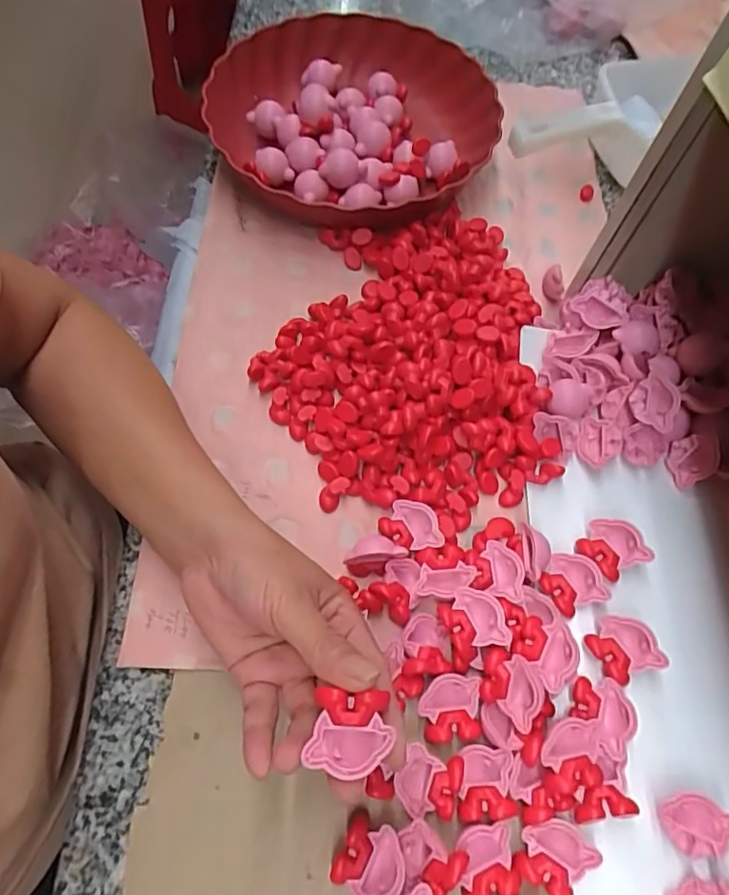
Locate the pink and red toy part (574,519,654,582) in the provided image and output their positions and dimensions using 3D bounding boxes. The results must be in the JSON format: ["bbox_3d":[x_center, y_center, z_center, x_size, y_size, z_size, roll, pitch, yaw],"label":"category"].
[{"bbox_3d":[0.153,0.061,0.335,0.033,0.010,0.035,-38,61,0],"label":"pink and red toy part"}]

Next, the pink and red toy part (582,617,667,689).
[{"bbox_3d":[0.147,0.114,0.311,0.033,0.006,0.034,-30,62,8],"label":"pink and red toy part"}]

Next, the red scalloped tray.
[{"bbox_3d":[-0.012,-0.302,0.509,0.244,0.069,0.288,-23,70,-11],"label":"red scalloped tray"}]

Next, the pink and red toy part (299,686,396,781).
[{"bbox_3d":[-0.006,0.119,0.227,0.034,0.008,0.032,5,67,0],"label":"pink and red toy part"}]

